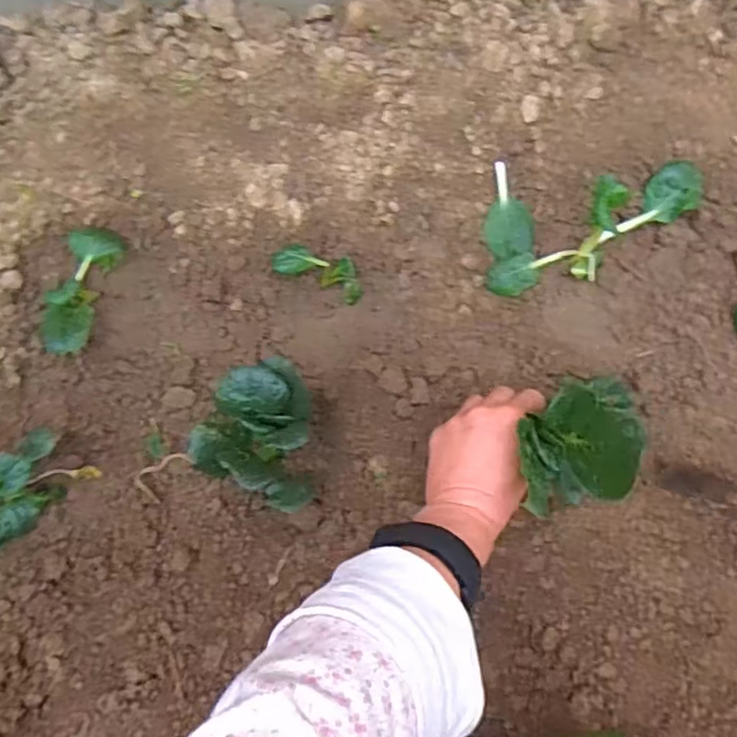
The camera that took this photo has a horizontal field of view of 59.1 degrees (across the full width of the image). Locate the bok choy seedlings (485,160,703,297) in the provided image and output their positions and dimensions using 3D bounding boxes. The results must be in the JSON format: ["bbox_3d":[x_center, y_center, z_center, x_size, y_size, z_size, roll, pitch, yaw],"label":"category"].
[{"bbox_3d":[0.190,-0.147,0.549,0.204,0.104,0.110,-17,74,8],"label":"bok choy seedlings"}]

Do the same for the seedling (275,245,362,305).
[{"bbox_3d":[-0.044,-0.086,0.586,0.083,0.044,0.039,21,75,-7],"label":"seedling"}]

